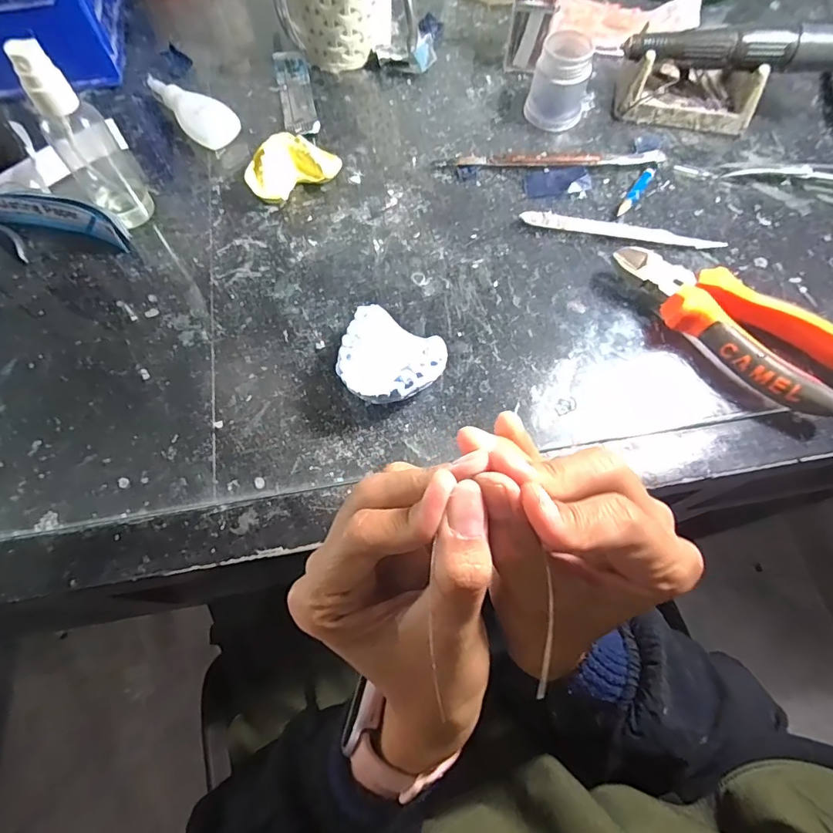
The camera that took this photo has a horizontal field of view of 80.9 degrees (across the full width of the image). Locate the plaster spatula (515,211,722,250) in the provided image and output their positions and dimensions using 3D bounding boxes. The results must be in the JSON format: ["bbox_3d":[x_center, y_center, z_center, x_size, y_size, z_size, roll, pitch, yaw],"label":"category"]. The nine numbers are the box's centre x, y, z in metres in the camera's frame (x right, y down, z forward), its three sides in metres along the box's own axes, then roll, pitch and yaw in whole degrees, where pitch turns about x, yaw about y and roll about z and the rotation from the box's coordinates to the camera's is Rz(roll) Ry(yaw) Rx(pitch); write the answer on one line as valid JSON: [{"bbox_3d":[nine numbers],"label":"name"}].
[{"bbox_3d":[0.142,-0.129,0.340,0.135,0.007,0.009,11,69,3],"label":"plaster spatula"}]

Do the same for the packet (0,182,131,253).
[{"bbox_3d":[-0.250,-0.138,0.333,0.113,0.022,0.025,10,69,3],"label":"packet"}]

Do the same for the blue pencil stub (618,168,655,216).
[{"bbox_3d":[0.159,-0.163,0.354,0.009,0.008,0.050,34,72,12],"label":"blue pencil stub"}]

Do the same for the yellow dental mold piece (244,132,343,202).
[{"bbox_3d":[-0.088,-0.176,0.346,0.064,0.027,0.034,-27,71,-11],"label":"yellow dental mold piece"}]

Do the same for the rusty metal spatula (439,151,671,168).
[{"bbox_3d":[0.099,-0.193,0.366,0.166,0.010,0.010,1,68,-1],"label":"rusty metal spatula"}]

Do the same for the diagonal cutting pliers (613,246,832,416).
[{"bbox_3d":[0.189,-0.056,0.299,0.148,0.026,0.054,38,73,13],"label":"diagonal cutting pliers"}]

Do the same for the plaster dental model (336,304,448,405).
[{"bbox_3d":[-0.017,-0.029,0.287,0.059,0.027,0.056,0,68,-1],"label":"plaster dental model"}]

